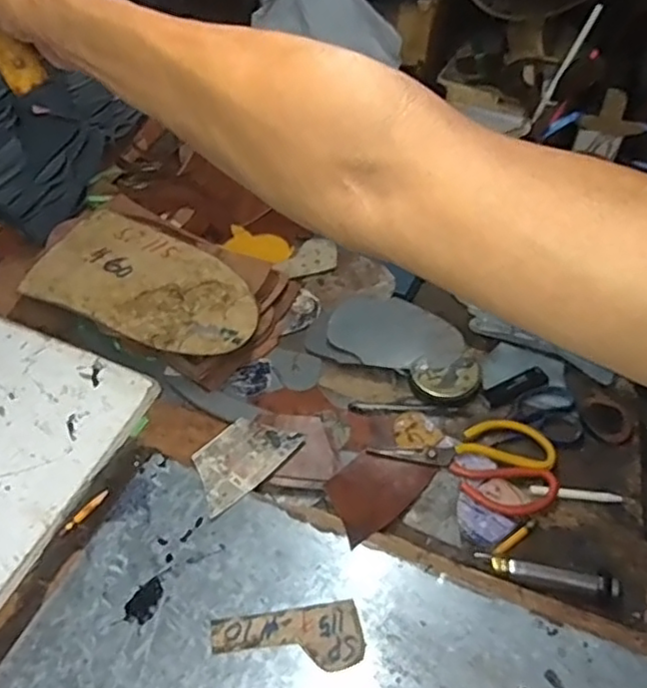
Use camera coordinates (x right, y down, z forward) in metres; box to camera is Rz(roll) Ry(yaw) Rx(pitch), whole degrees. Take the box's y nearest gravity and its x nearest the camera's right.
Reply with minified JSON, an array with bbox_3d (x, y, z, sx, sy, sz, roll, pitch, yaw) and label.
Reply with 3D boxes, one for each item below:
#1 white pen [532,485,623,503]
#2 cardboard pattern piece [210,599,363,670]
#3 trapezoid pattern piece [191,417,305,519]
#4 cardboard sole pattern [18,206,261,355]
[{"bbox_3d":[0.248,0.147,0.636,0.085,0.007,0.010,6,51,3],"label":"white pen"},{"bbox_3d":[-0.030,0.248,0.542,0.124,0.004,0.053,-8,49,-2],"label":"cardboard pattern piece"},{"bbox_3d":[-0.085,0.114,0.658,0.074,0.007,0.113,34,59,28],"label":"trapezoid pattern piece"},{"bbox_3d":[-0.199,-0.075,0.759,0.278,0.011,0.153,23,58,16],"label":"cardboard sole pattern"}]

